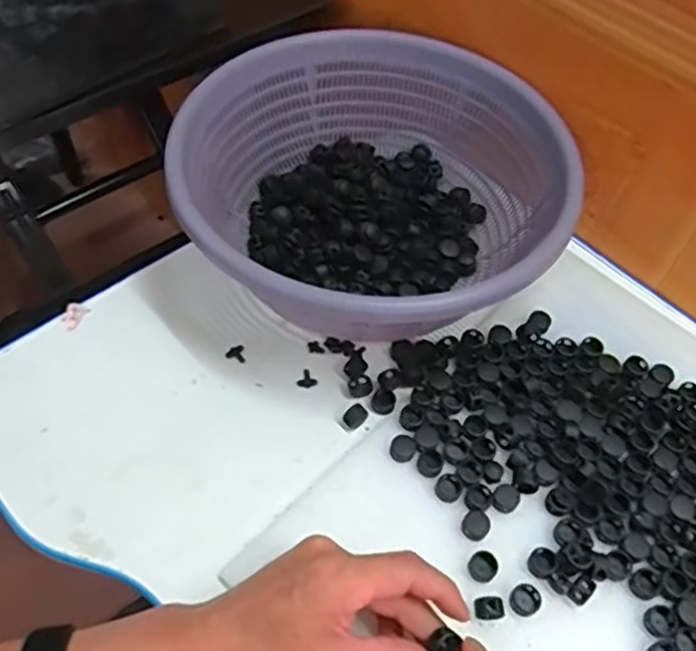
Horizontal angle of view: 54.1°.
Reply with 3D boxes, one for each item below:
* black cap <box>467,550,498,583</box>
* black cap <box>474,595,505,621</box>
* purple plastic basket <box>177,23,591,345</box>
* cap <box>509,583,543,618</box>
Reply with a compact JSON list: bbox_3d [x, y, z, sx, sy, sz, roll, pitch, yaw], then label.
[{"bbox_3d":[0.082,0.147,0.416,0.017,0.008,0.017,0,56,0],"label":"black cap"},{"bbox_3d":[0.083,0.165,0.399,0.018,0.010,0.012,-3,56,-2],"label":"black cap"},{"bbox_3d":[0.026,-0.101,0.534,0.287,0.109,0.258,39,63,24],"label":"purple plastic basket"},{"bbox_3d":[0.106,0.163,0.407,0.017,0.006,0.018,0,56,0],"label":"cap"}]

